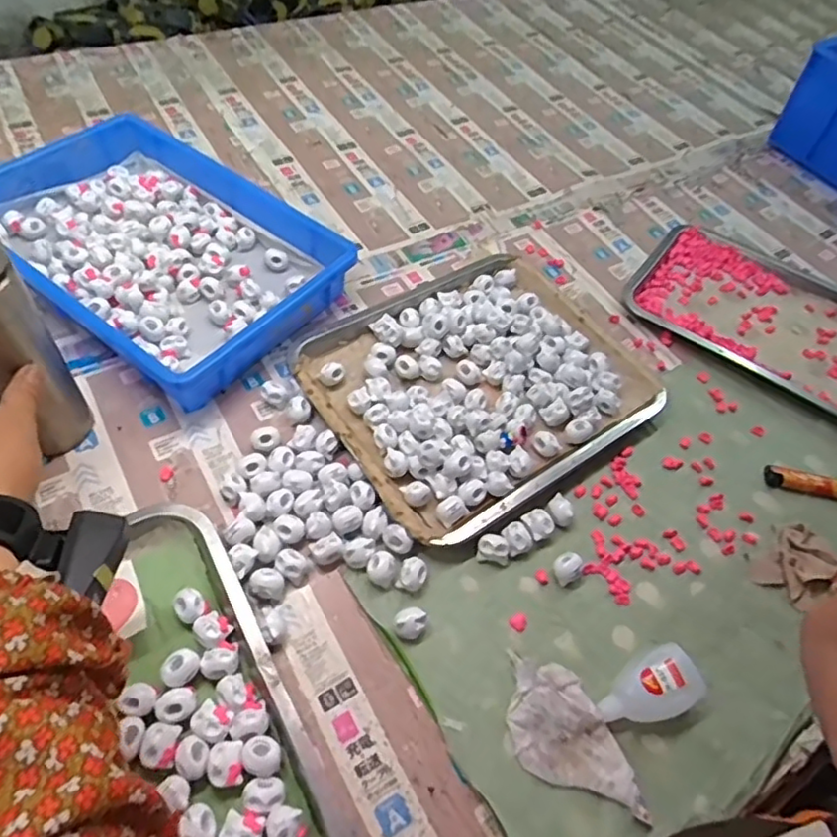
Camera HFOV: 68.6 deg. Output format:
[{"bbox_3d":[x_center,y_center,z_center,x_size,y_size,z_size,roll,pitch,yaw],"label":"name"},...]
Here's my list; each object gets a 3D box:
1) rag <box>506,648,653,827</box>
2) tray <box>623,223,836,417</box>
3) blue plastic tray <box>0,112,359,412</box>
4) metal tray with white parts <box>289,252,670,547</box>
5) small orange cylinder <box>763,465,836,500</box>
[{"bbox_3d":[0.113,0.222,0.437,0.104,0.008,0.075,17,56,7],"label":"rag"},{"bbox_3d":[0.402,-0.112,0.692,0.307,0.016,0.191,31,59,15],"label":"tray"},{"bbox_3d":[-0.279,-0.186,0.644,0.368,0.049,0.245,33,59,17],"label":"blue plastic tray"},{"bbox_3d":[0.055,-0.043,0.597,0.296,0.033,0.256,-29,63,-22],"label":"metal tray with white parts"},{"bbox_3d":[0.371,0.061,0.578,0.085,0.011,0.023,11,56,2],"label":"small orange cylinder"}]

